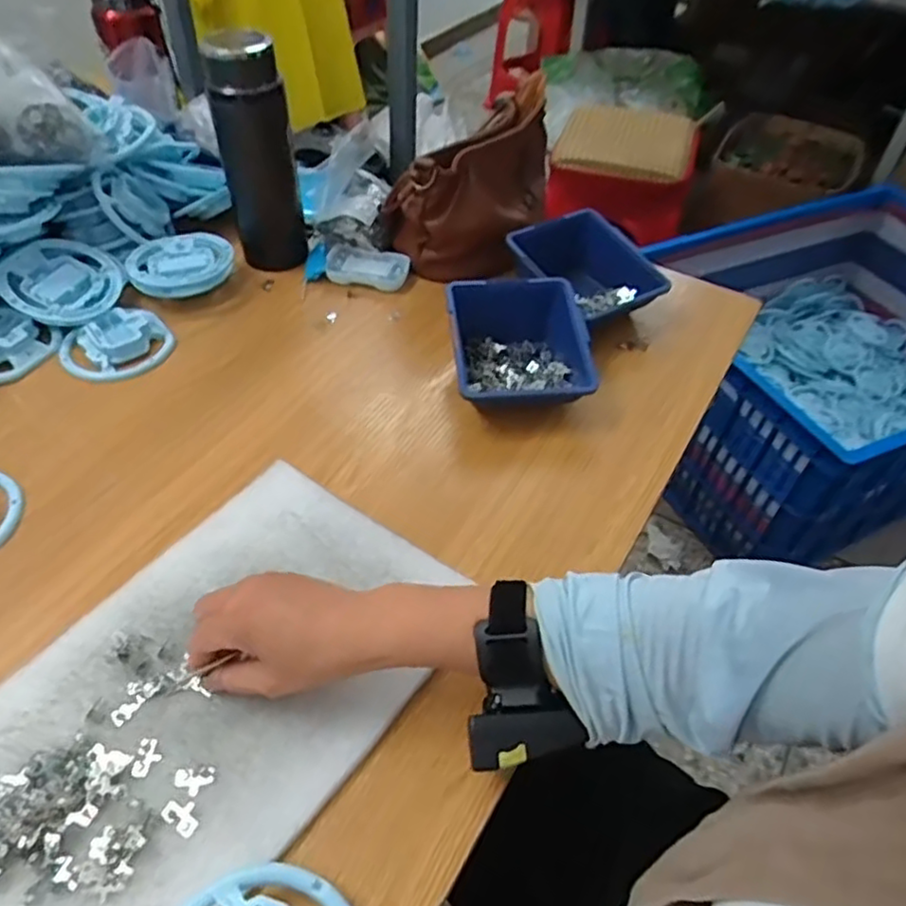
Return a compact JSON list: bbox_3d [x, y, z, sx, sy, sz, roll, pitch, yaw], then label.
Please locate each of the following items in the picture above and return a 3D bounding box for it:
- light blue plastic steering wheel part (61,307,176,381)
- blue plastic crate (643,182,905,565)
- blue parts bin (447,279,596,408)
[{"bbox_3d":[-0.325,-0.106,0.648,0.096,0.019,0.087,-34,59,-29],"label":"light blue plastic steering wheel part"},{"bbox_3d":[0.819,-0.194,1.446,0.817,0.408,0.619,-19,53,-20],"label":"blue plastic crate"},{"bbox_3d":[0.061,-0.093,0.629,0.122,0.074,0.138,-3,49,-7],"label":"blue parts bin"}]

